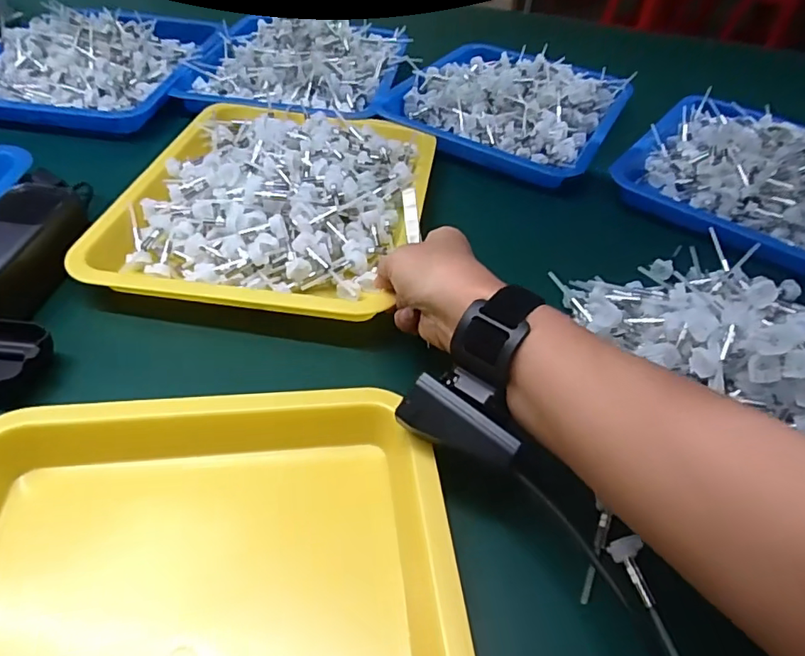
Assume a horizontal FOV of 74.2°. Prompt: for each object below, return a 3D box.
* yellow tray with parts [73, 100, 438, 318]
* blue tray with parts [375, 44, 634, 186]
[{"bbox_3d":[-0.109,-0.130,0.489,0.254,0.047,0.293,9,46,2],"label":"yellow tray with parts"},{"bbox_3d":[0.138,-0.290,0.677,0.263,0.061,0.291,23,48,15],"label":"blue tray with parts"}]

